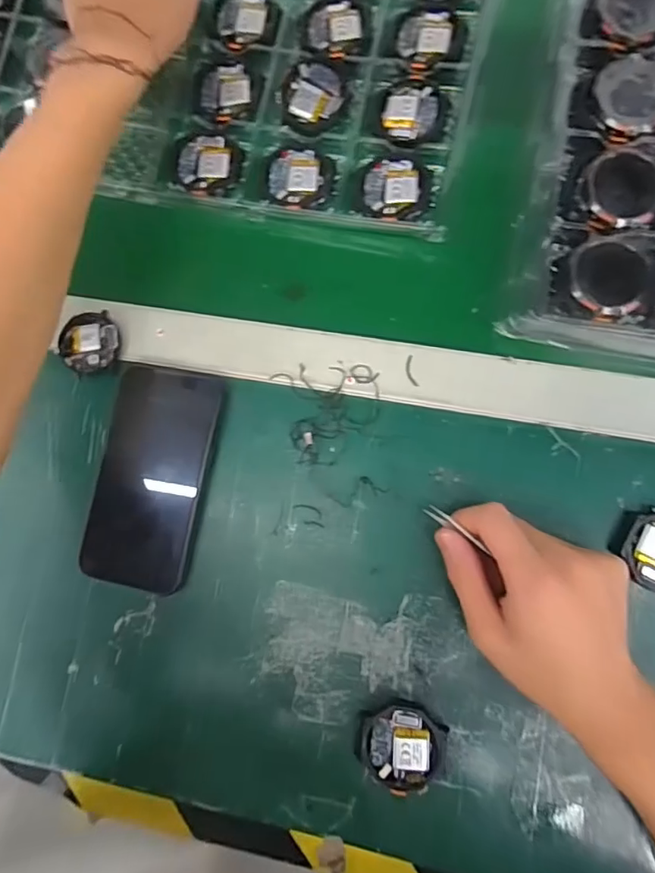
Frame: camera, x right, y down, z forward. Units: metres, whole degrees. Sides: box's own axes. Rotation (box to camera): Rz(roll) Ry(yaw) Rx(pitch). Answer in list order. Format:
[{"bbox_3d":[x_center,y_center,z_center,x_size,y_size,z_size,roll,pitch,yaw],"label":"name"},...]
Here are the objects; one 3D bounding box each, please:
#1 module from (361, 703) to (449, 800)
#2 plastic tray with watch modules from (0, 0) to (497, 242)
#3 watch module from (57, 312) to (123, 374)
[{"bbox_3d":[0.046,0.192,0.320,0.049,0.009,0.048,31,88,8],"label":"module"},{"bbox_3d":[-0.095,-0.323,0.387,0.423,0.024,0.295,13,86,7],"label":"plastic tray with watch modules"},{"bbox_3d":[-0.167,-0.067,0.365,0.040,0.004,0.043,5,85,6],"label":"watch module"}]

